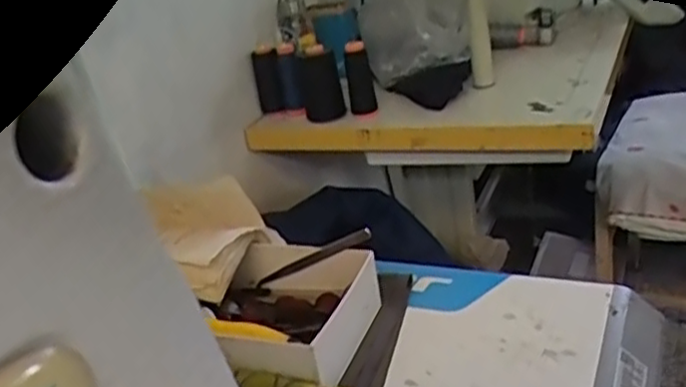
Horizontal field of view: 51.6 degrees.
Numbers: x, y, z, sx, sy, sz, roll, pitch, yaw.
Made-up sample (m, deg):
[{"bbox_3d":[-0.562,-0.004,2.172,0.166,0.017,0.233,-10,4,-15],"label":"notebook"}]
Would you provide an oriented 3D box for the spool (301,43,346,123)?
[{"bbox_3d":[-0.031,-0.164,1.066,0.055,0.112,0.056,-13,26,-4],"label":"spool"}]

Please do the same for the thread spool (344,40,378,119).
[{"bbox_3d":[0.027,-0.170,1.045,0.037,0.113,0.036,-16,26,-10],"label":"thread spool"}]

